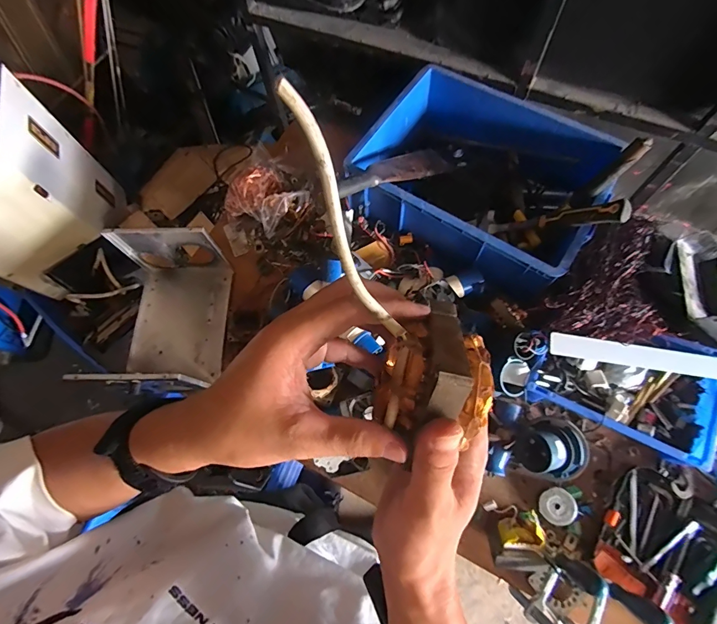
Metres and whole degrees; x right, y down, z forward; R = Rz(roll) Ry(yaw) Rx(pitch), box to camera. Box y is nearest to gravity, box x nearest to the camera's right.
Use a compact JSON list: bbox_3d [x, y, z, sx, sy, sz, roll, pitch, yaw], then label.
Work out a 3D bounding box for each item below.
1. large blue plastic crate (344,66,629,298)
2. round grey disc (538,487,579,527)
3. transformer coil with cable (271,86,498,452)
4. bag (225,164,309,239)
[{"bbox_3d":[0.261,-0.288,0.854,0.477,0.154,0.389,29,72,13],"label":"large blue plastic crate"},{"bbox_3d":[0.368,0.360,0.712,0.063,0.013,0.063,-10,68,26],"label":"round grey disc"},{"bbox_3d":[0.010,-0.011,0.186,0.063,0.044,0.175,-34,103,-11],"label":"transformer coil with cable"},{"bbox_3d":[-0.223,-0.273,0.926,0.176,0.062,0.148,31,73,13],"label":"bag"}]

